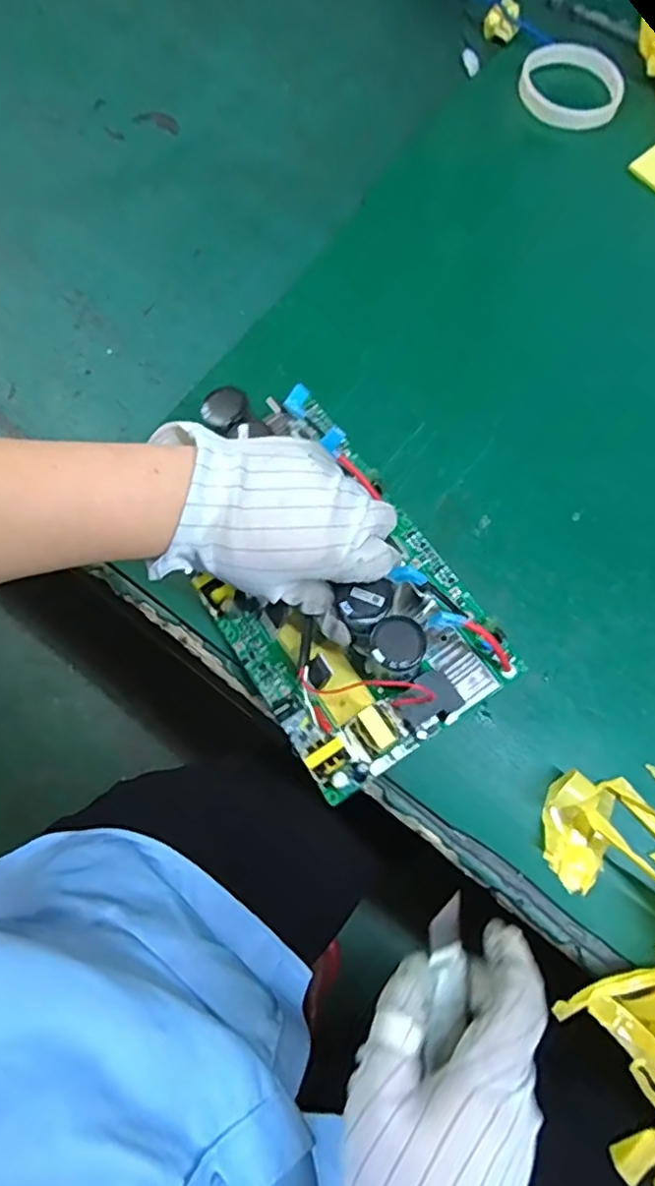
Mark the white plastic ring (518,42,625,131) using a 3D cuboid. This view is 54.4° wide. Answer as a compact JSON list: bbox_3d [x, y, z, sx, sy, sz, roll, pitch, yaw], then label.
[{"bbox_3d":[0.213,-0.442,0.553,0.088,0.015,0.092,1,72,-2],"label":"white plastic ring"}]

